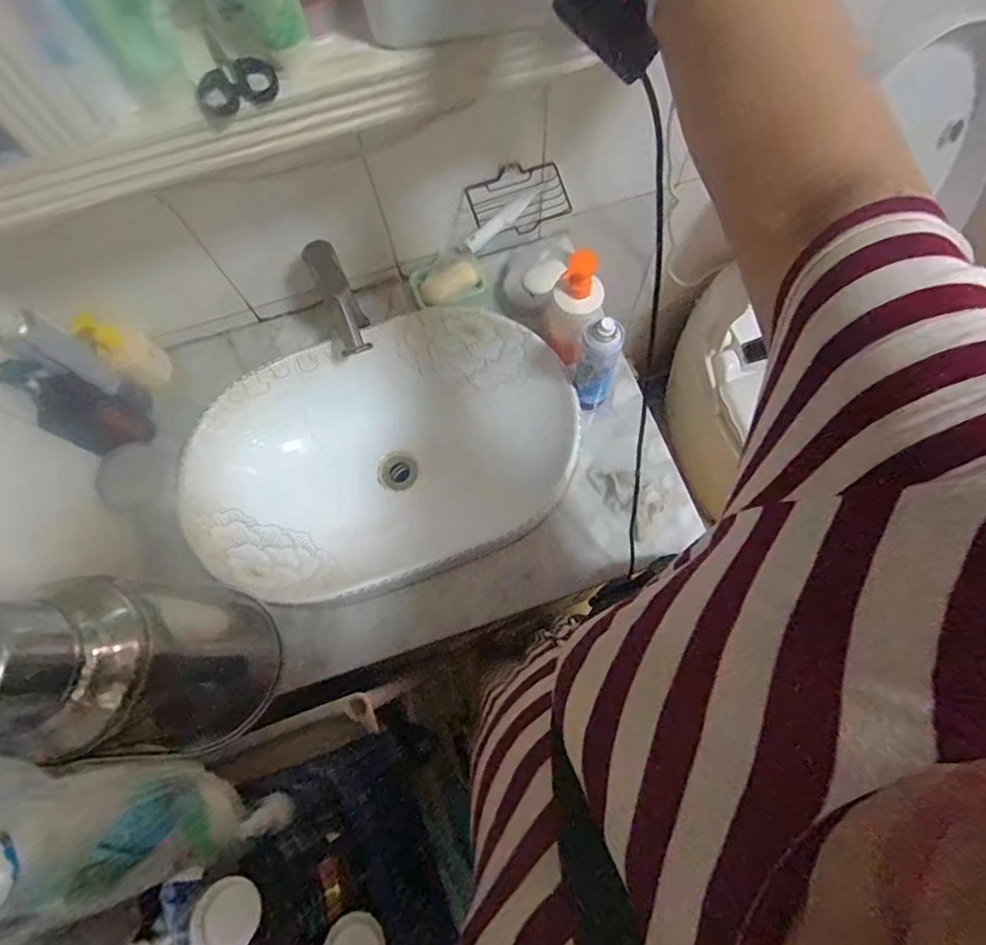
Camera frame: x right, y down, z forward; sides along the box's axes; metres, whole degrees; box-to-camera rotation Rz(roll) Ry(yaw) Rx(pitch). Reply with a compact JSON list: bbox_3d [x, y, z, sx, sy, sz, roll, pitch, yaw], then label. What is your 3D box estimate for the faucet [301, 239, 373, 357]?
[{"bbox_3d":[-0.227,-0.250,0.812,0.047,0.167,0.159,-20,72,-4],"label":"faucet"}]

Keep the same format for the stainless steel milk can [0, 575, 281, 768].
[{"bbox_3d":[-0.342,0.182,0.515,0.145,0.322,0.157,9,72,5],"label":"stainless steel milk can"}]

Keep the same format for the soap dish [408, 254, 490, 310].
[{"bbox_3d":[-0.077,-0.320,0.893,0.123,0.043,0.090,-25,72,-6],"label":"soap dish"}]

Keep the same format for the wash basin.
[{"bbox_3d":[-0.160,-0.019,0.845,0.568,0.145,0.388,-22,72,-5],"label":"wash basin"}]

